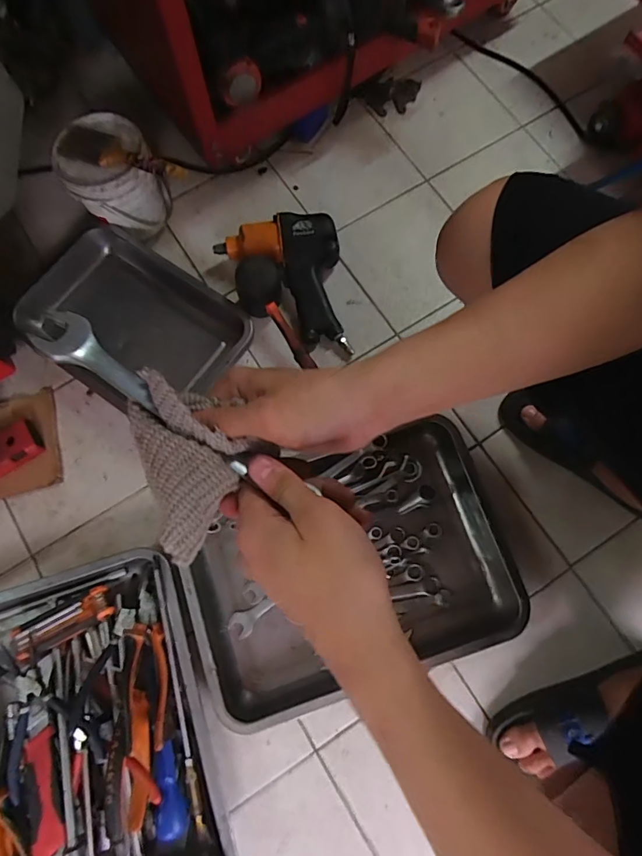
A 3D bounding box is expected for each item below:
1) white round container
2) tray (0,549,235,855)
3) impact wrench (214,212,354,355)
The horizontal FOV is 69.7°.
[{"bbox_3d":[-0.296,-0.359,0.671,0.118,0.129,0.129,0,76,1],"label":"white round container"},{"bbox_3d":[-0.286,0.373,0.544,0.294,0.064,0.390,-18,76,-4],"label":"tray"},{"bbox_3d":[-0.055,-0.207,0.685,0.179,0.068,0.199,-9,76,-2],"label":"impact wrench"}]

